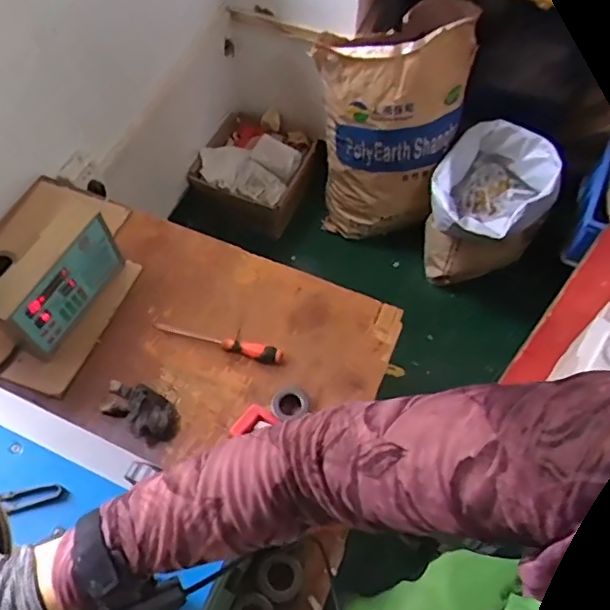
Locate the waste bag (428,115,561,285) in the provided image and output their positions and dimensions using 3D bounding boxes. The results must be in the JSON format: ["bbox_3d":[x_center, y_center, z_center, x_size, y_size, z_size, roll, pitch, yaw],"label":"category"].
[{"bbox_3d":[0.524,-0.310,1.674,0.306,0.375,0.341,18,62,9],"label":"waste bag"}]

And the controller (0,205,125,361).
[{"bbox_3d":[-0.404,-0.036,0.944,0.063,0.162,0.226,25,63,12],"label":"controller"}]

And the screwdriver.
[{"bbox_3d":[-0.148,0.062,0.973,0.227,0.023,0.026,14,61,6],"label":"screwdriver"}]

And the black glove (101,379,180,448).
[{"bbox_3d":[-0.255,0.161,0.900,0.119,0.062,0.076,32,65,16],"label":"black glove"}]

